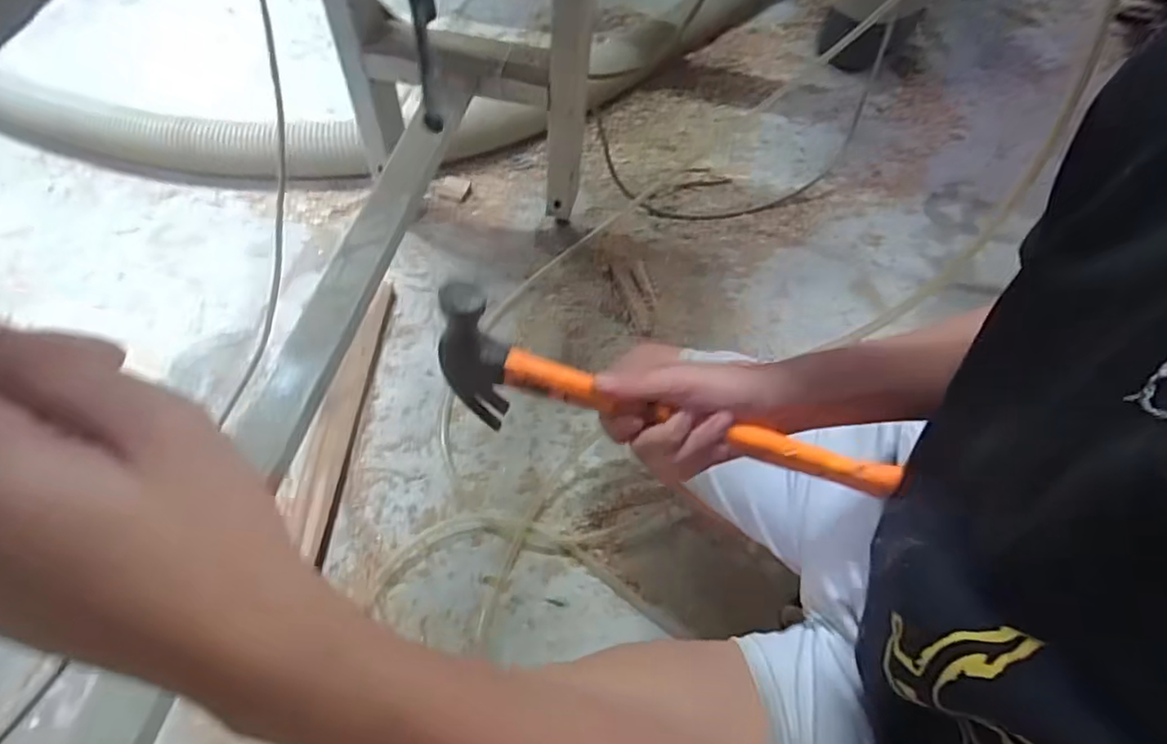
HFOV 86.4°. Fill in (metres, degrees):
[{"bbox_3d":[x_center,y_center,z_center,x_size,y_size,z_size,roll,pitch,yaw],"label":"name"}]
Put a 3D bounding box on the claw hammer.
[{"bbox_3d":[0.052,0.029,0.426,0.313,0.115,0.031,17,60,2],"label":"claw hammer"}]

